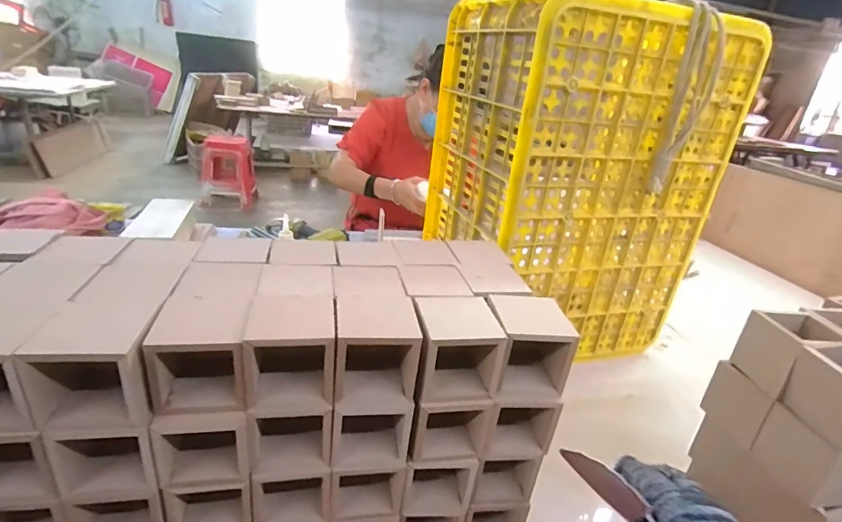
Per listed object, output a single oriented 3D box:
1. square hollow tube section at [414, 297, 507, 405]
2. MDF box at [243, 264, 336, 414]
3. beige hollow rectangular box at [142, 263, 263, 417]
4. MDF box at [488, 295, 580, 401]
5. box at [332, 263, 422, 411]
[{"bbox_3d":[0.026,0.072,0.370,0.062,0.060,0.061,1,25,-14],"label":"square hollow tube section"},{"bbox_3d":[-0.103,0.057,0.366,0.061,0.063,0.120,1,25,-12],"label":"MDF box"},{"bbox_3d":[-0.163,0.055,0.356,0.060,0.060,0.126,1,25,-13],"label":"beige hollow rectangular box"},{"bbox_3d":[0.091,0.073,0.383,0.065,0.067,0.065,3,24,-8],"label":"MDF box"},{"bbox_3d":[-0.042,0.057,0.379,0.060,0.061,0.129,1,25,-13],"label":"box"}]

